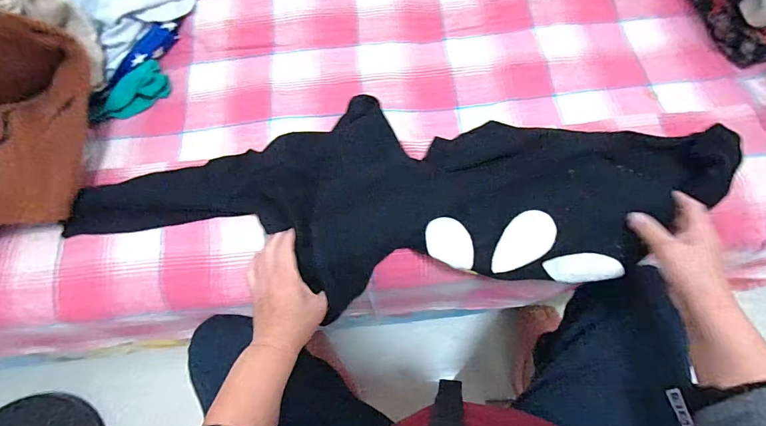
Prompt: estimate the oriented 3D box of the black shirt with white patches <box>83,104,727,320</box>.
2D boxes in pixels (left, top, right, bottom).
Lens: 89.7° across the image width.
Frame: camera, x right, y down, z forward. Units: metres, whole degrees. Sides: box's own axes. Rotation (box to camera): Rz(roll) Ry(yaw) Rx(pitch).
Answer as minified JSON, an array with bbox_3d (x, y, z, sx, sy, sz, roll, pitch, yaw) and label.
[{"bbox_3d":[0.010,-0.018,0.502,0.837,0.063,0.236,0,70,5],"label":"black shirt with white patches"}]

